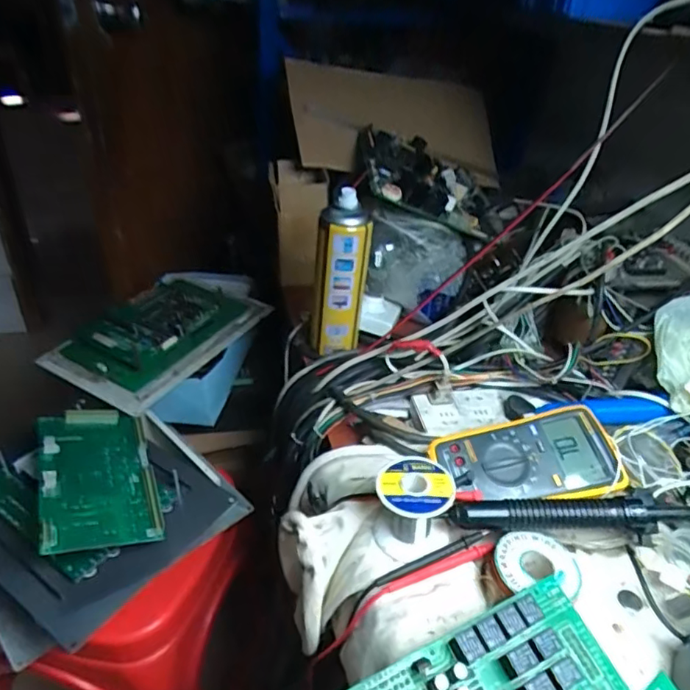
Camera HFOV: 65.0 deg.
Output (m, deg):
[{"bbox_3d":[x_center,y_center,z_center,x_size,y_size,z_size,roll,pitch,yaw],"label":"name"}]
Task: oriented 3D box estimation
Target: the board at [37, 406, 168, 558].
[{"bbox_3d":[-0.289,0.150,0.633,0.118,0.014,0.205,0,38,-31],"label":"board"}]

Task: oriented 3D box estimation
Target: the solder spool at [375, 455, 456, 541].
[{"bbox_3d":[0.058,0.139,0.475,0.062,0.065,0.054,7,35,4],"label":"solder spool"}]

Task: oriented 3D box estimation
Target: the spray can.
[{"bbox_3d":[-0.006,-0.087,0.681,0.065,0.207,0.055,5,35,1],"label":"spray can"}]

